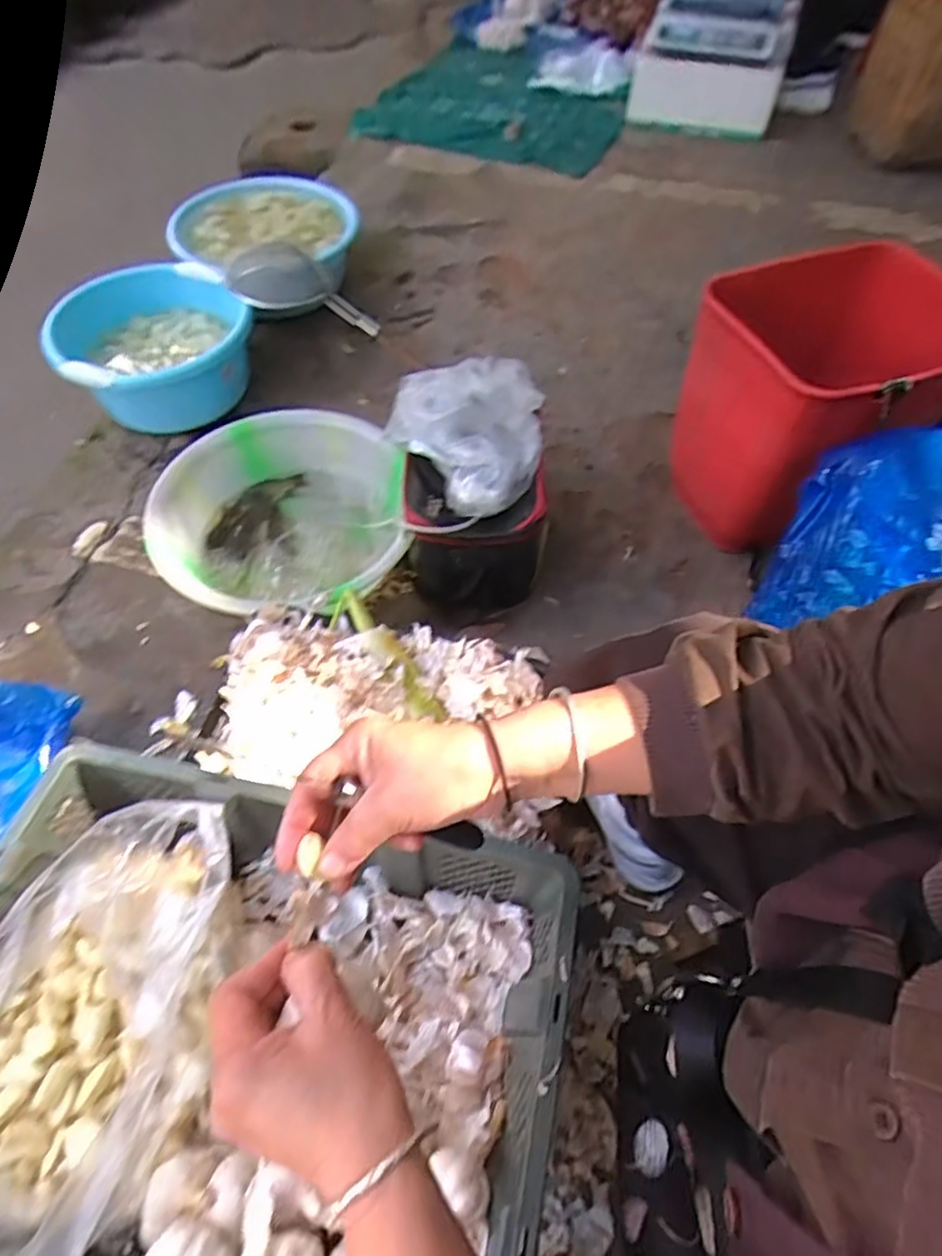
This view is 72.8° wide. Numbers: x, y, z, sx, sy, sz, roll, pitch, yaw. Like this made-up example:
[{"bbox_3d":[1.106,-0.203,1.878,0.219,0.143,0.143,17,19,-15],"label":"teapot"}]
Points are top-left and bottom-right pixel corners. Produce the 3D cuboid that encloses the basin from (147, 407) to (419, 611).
[{"bbox_3d":[-0.277,-0.145,0.975,0.344,0.156,0.370,1,58,-1],"label":"basin"}]

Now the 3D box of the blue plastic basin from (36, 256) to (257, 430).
[{"bbox_3d":[-0.580,-0.517,1.196,0.324,0.163,0.324,1,58,-1],"label":"blue plastic basin"}]

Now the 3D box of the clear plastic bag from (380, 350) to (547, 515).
[{"bbox_3d":[0.009,-0.293,0.885,0.208,0.114,0.224,-37,66,-22],"label":"clear plastic bag"}]

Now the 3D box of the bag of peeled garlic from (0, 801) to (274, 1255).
[{"bbox_3d":[-0.286,0.295,0.452,0.177,0.163,0.338,19,59,10],"label":"bag of peeled garlic"}]

